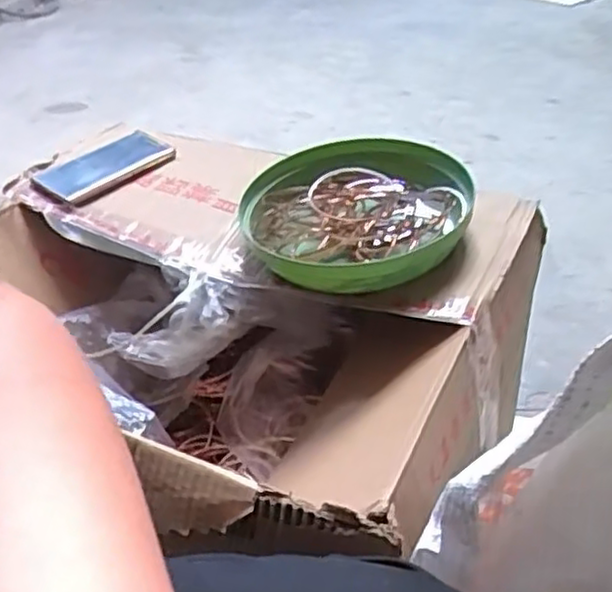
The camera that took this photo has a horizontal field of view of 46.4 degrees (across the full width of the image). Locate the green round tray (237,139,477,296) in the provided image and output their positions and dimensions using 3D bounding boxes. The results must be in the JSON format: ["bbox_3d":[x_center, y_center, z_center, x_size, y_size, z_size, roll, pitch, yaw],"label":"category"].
[{"bbox_3d":[0.053,-0.090,0.751,0.228,0.068,0.231,-8,36,-6],"label":"green round tray"}]

